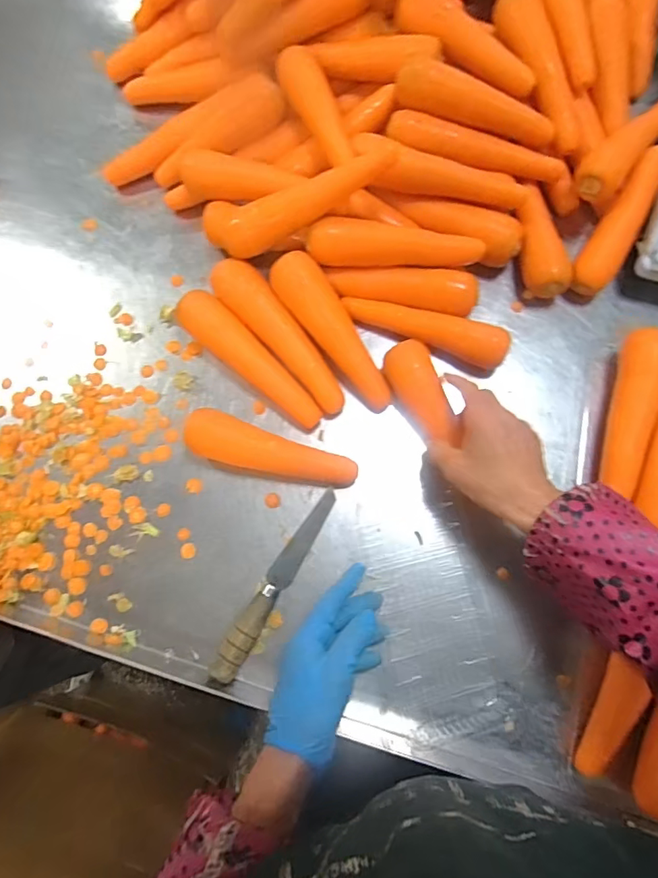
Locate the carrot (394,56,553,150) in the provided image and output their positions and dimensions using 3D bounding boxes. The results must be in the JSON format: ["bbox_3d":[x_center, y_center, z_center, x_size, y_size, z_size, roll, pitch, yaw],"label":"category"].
[{"bbox_3d":[0.165,-0.371,0.535,0.181,0.036,0.037,17,77,-7],"label":"carrot"}]

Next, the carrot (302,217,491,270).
[{"bbox_3d":[0.073,-0.211,0.518,0.187,0.035,0.038,0,76,2],"label":"carrot"}]

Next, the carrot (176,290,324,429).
[{"bbox_3d":[-0.084,-0.085,0.517,0.190,0.040,0.044,42,81,11],"label":"carrot"}]

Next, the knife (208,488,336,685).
[{"bbox_3d":[-0.051,0.138,0.469,0.026,0.023,0.200,29,78,8],"label":"knife"}]

